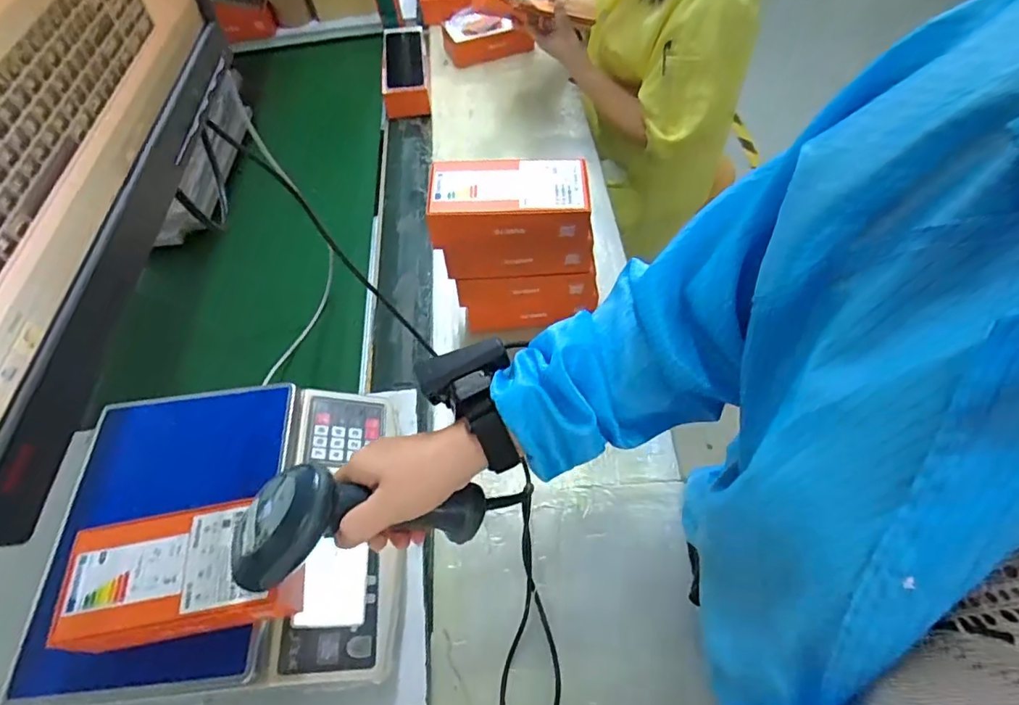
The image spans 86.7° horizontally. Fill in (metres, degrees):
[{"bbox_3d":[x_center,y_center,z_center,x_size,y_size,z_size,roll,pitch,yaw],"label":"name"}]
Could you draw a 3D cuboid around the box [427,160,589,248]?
[{"bbox_3d":[0.000,-0.177,0.625,0.180,0.053,0.093,-5,57,3],"label":"box"}]

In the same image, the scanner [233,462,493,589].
[{"bbox_3d":[-0.106,0.124,0.398,0.179,0.072,0.063,2,57,-20],"label":"scanner"}]

